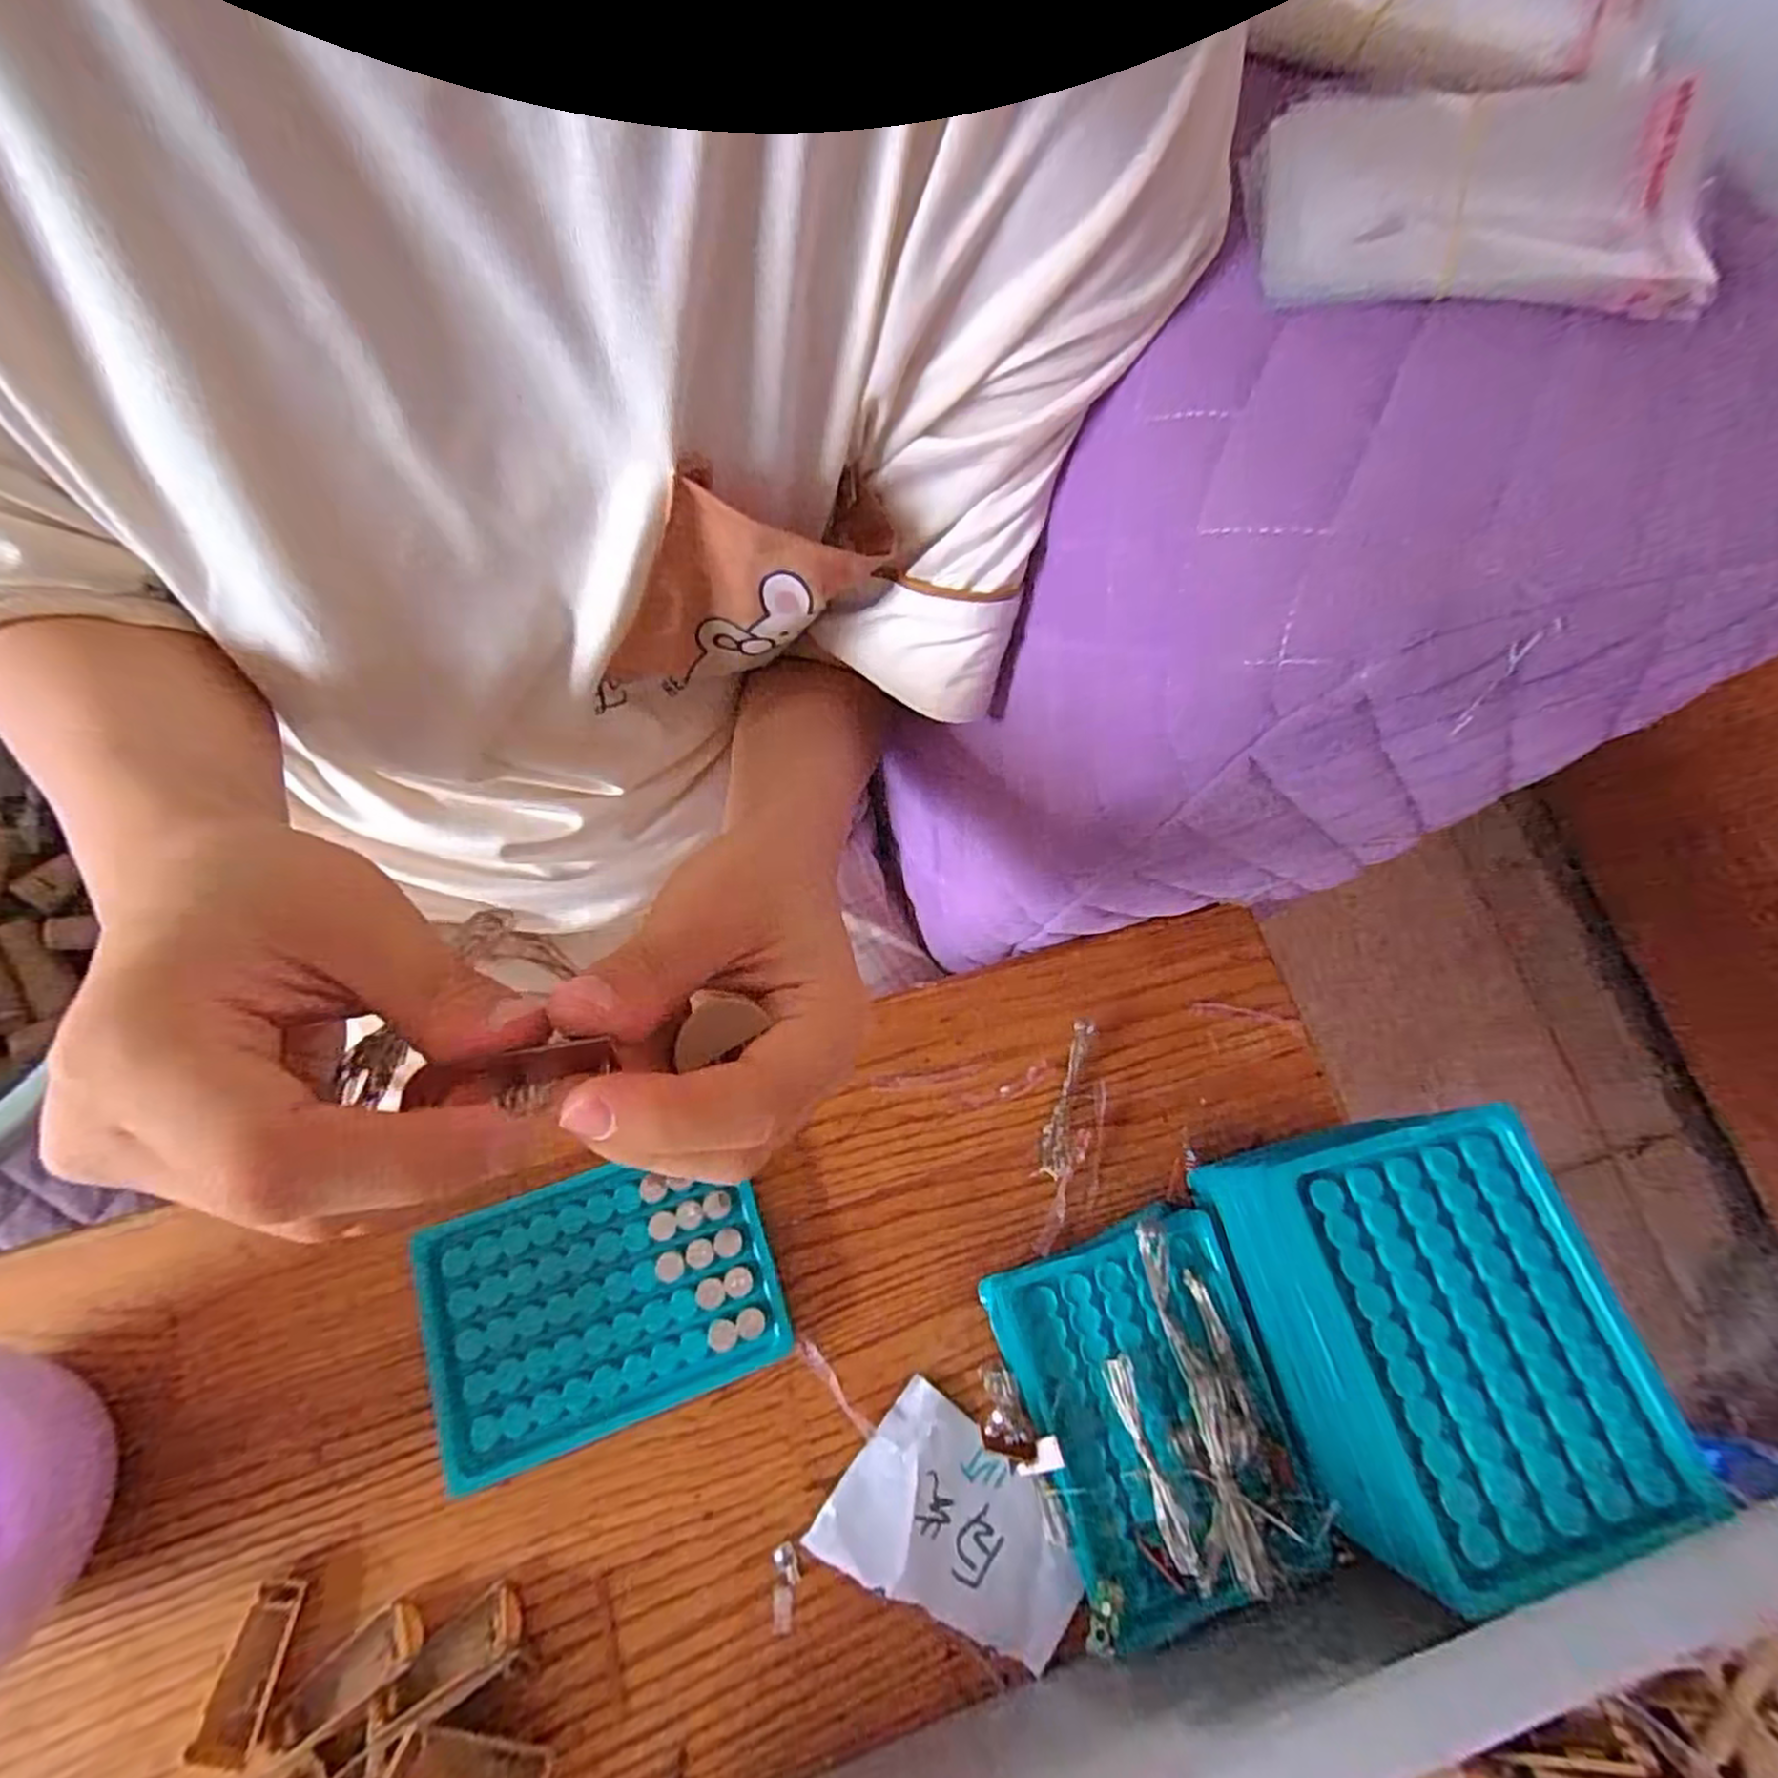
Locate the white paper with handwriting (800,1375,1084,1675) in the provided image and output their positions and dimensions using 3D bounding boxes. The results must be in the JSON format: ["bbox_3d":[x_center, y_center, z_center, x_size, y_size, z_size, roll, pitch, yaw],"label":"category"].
[{"bbox_3d":[0.027,0.254,0.297,0.096,0.011,0.068,37,73,8],"label":"white paper with handwriting"}]

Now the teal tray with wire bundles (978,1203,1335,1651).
[{"bbox_3d":[0.103,0.204,0.295,0.105,0.042,0.132,-18,74,-10],"label":"teal tray with wire bundles"}]

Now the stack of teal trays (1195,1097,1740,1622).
[{"bbox_3d":[0.194,0.158,0.290,0.095,0.088,0.132,-10,73,-7],"label":"stack of teal trays"}]

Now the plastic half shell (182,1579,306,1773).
[{"bbox_3d":[-0.222,0.271,0.263,0.018,0.007,0.048,7,71,-2],"label":"plastic half shell"}]

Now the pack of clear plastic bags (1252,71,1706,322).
[{"bbox_3d":[0.152,-0.182,0.199,0.105,0.010,0.070,5,83,6],"label":"pack of clear plastic bags"}]

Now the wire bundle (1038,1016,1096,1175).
[{"bbox_3d":[0.083,0.096,0.354,0.015,0.013,0.071,14,71,0],"label":"wire bundle"}]

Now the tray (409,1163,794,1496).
[{"bbox_3d":[-0.116,0.165,0.311,0.129,0.019,0.094,-17,74,-10],"label":"tray"}]

